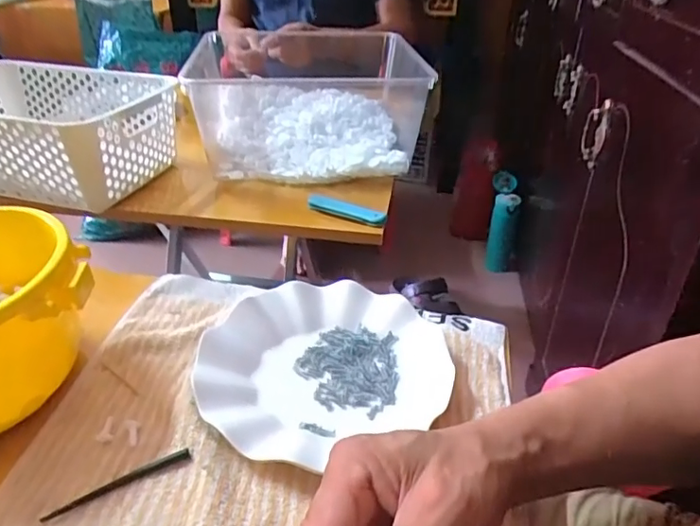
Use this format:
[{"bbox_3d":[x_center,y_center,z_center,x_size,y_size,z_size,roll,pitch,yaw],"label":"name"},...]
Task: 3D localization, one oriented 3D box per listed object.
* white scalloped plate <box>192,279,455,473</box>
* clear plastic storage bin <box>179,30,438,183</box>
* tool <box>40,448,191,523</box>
[{"bbox_3d":[-0.024,0.069,0.408,0.179,0.029,0.164,1,33,0],"label":"white scalloped plate"},{"bbox_3d":[-0.061,-0.235,0.785,0.342,0.125,0.294,-2,33,-5],"label":"clear plastic storage bin"},{"bbox_3d":[-0.140,0.134,0.326,0.086,0.004,0.006,-18,37,-27],"label":"tool"}]

